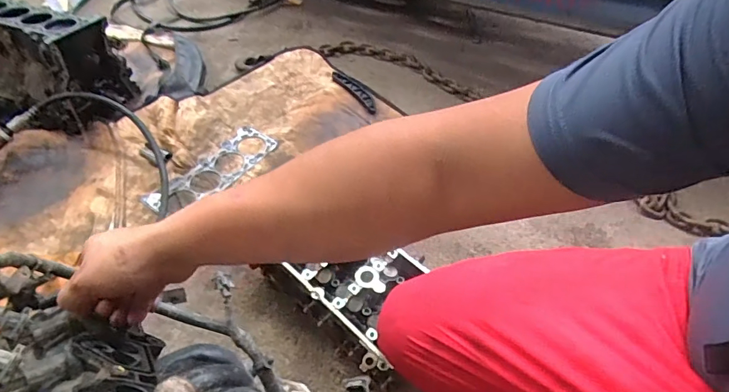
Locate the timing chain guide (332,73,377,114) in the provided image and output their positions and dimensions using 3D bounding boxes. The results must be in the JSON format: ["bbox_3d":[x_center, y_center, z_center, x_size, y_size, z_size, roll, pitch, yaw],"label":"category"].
[{"bbox_3d":[-0.030,-0.306,1.265,0.050,0.019,0.208,-24,52,-22],"label":"timing chain guide"}]

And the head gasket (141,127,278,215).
[{"bbox_3d":[-0.358,-0.062,1.062,0.132,0.010,0.327,29,54,22],"label":"head gasket"}]

